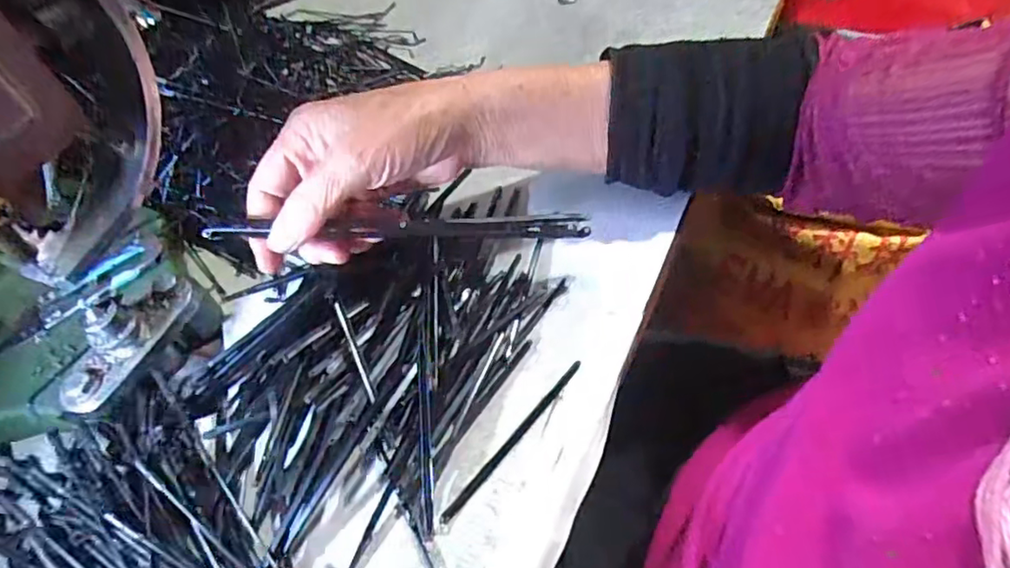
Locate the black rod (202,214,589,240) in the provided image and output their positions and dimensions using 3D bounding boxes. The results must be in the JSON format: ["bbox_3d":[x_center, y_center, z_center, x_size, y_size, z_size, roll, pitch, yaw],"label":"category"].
[{"bbox_3d":[-0.050,-0.028,0.307,0.185,0.010,0.010,-1,57,-9],"label":"black rod"}]

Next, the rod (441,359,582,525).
[{"bbox_3d":[0.005,0.074,0.294,0.005,0.004,0.099,36,67,23],"label":"rod"}]

